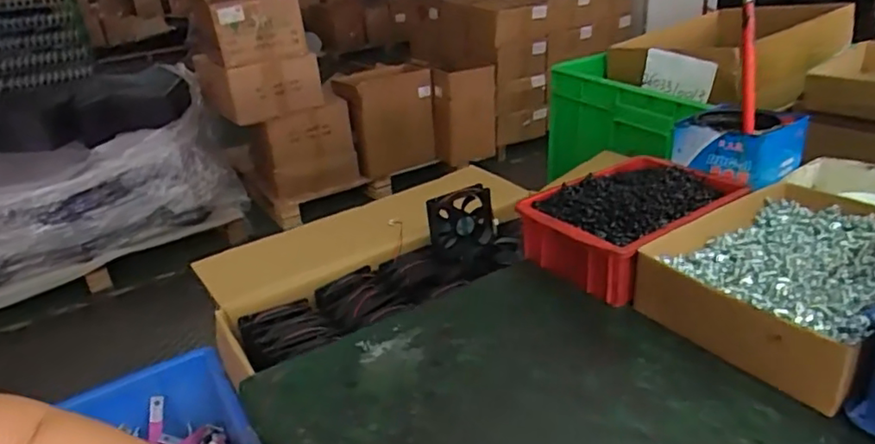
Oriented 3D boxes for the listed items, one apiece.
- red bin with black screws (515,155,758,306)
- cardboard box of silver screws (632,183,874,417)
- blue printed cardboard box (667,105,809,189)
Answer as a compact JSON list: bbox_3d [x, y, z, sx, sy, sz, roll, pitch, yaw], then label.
[{"bbox_3d":[0.186,-0.005,0.571,0.190,0.071,0.126,-23,32,-32],"label":"red bin with black screws"},{"bbox_3d":[0.293,0.036,0.487,0.233,0.050,0.156,-24,32,-34],"label":"cardboard box of silver screws"},{"bbox_3d":[0.314,-0.085,0.619,0.118,0.051,0.100,-24,32,-33],"label":"blue printed cardboard box"}]

